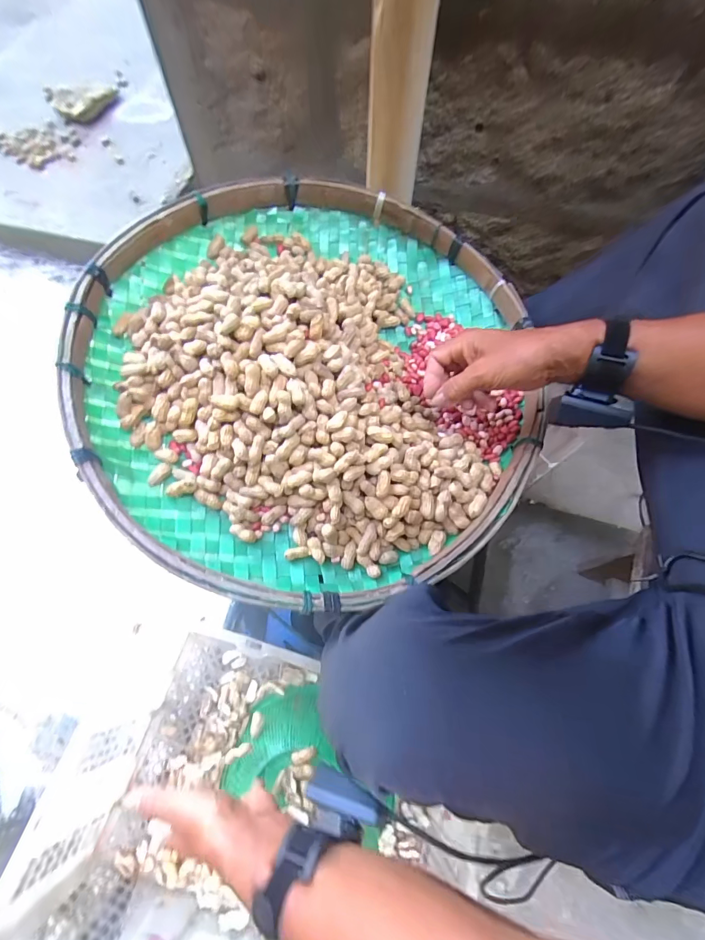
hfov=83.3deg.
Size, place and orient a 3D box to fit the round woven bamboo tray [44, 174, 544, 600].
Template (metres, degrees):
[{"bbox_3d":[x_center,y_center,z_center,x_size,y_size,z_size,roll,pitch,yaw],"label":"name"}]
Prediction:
[{"bbox_3d":[-0.037,-0.122,0.484,0.512,0.128,0.529,0,66,-1],"label":"round woven bamboo tray"}]

